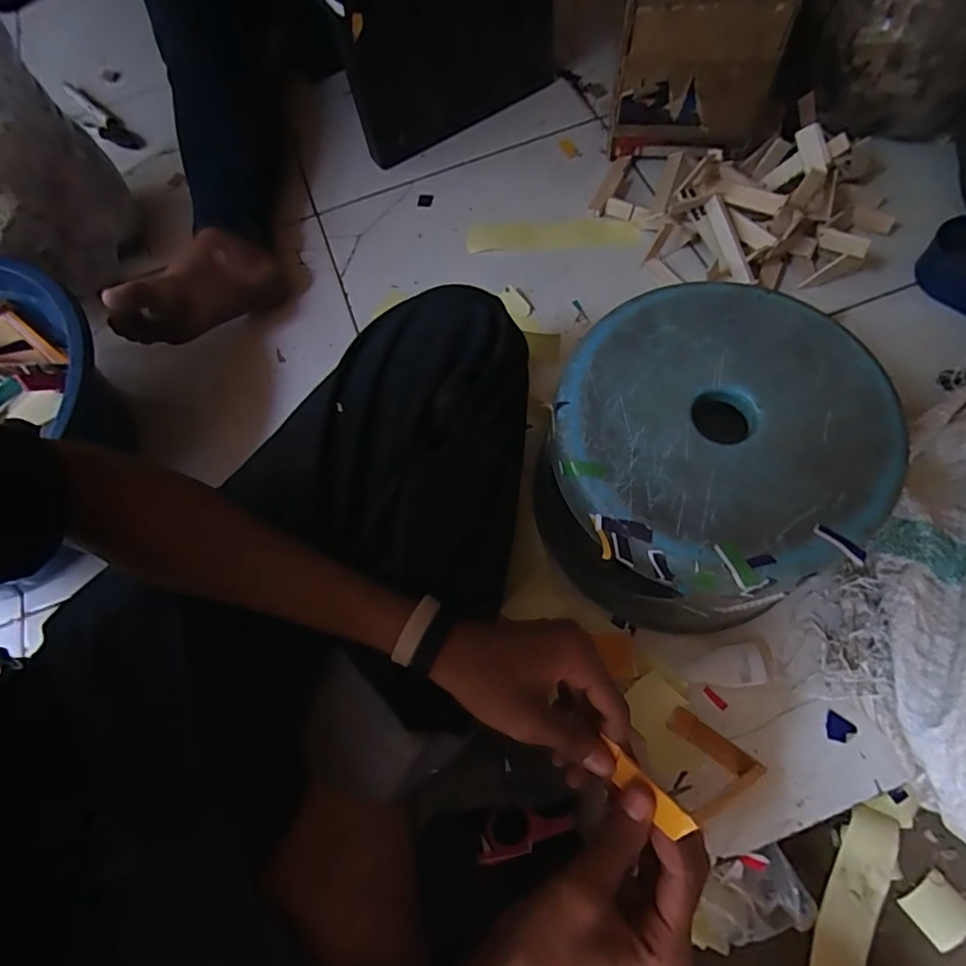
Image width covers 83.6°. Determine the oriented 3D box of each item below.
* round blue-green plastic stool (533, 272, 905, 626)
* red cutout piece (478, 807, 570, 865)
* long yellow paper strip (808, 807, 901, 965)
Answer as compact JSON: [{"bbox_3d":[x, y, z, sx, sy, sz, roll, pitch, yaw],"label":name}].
[{"bbox_3d":[0.161,-0.016,0.429,0.216,0.156,0.227,-2,67,5],"label":"round blue-green plastic stool"},{"bbox_3d":[0.029,0.248,0.387,0.070,0.004,0.029,-7,66,-18],"label":"red cutout piece"},{"bbox_3d":[0.319,0.389,0.470,0.043,0.011,0.196,23,71,20],"label":"long yellow paper strip"}]

